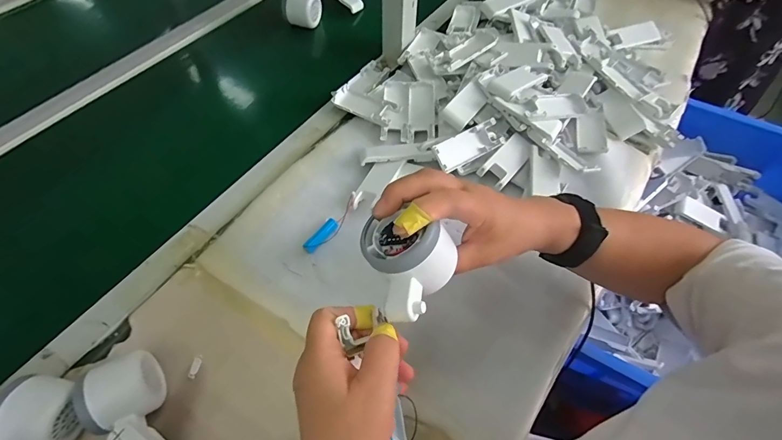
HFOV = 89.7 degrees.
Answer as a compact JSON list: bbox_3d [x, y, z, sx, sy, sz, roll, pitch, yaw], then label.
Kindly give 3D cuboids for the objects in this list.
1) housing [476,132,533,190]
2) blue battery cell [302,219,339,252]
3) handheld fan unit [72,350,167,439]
[{"bbox_3d":[0.162,-0.084,0.539,0.039,0.015,0.093,37,64,20],"label":"housing"},{"bbox_3d":[-0.086,0.020,0.488,0.017,0.011,0.052,37,64,20],"label":"blue battery cell"},{"bbox_3d":[-0.217,0.195,0.352,0.060,0.056,0.171,-36,67,-20],"label":"handheld fan unit"}]

